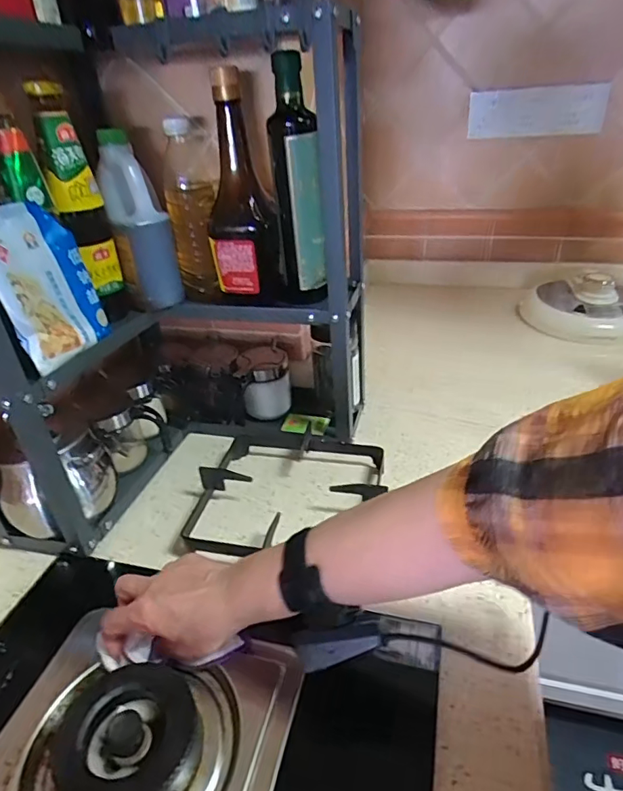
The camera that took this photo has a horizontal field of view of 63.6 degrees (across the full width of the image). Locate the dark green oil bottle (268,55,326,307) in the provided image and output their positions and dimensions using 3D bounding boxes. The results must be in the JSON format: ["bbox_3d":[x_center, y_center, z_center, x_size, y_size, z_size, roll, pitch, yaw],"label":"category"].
[{"bbox_3d":[-0.017,-0.259,0.627,0.059,0.274,0.059,-2,32,3],"label":"dark green oil bottle"}]

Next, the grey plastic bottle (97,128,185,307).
[{"bbox_3d":[-0.231,-0.233,0.675,0.071,0.209,0.071,-16,34,-19],"label":"grey plastic bottle"}]

